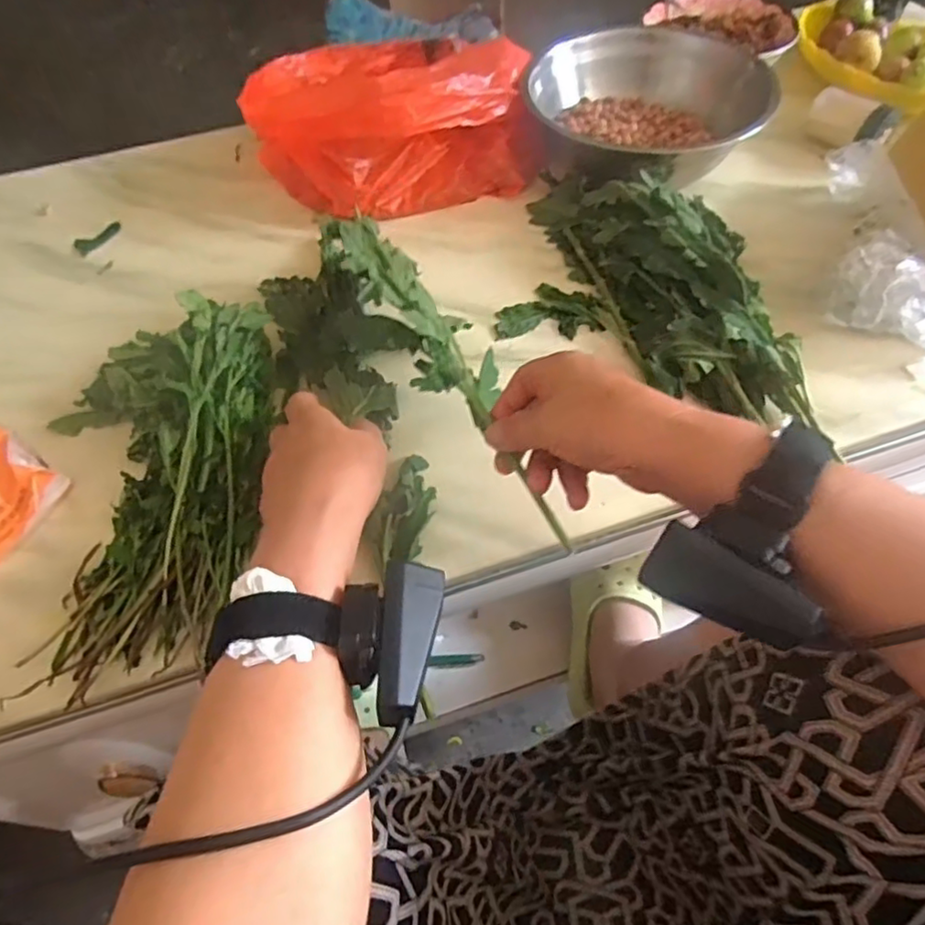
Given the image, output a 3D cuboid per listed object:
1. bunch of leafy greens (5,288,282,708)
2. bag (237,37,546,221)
[{"bbox_3d":[-0.214,0.004,0.437,0.173,0.065,0.269,-9,57,-4],"label":"bunch of leafy greens"},{"bbox_3d":[-0.077,-0.375,0.654,0.279,0.107,0.234,-12,57,-6],"label":"bag"}]

